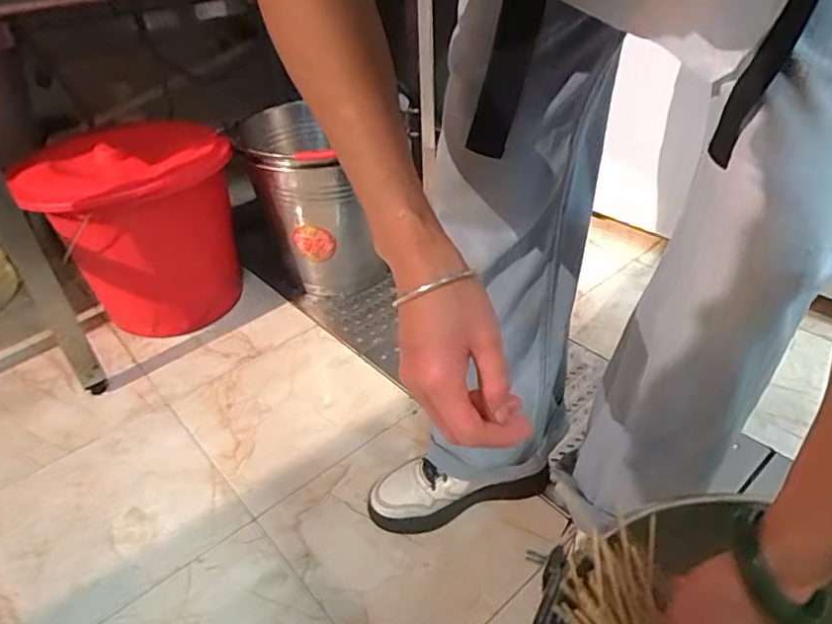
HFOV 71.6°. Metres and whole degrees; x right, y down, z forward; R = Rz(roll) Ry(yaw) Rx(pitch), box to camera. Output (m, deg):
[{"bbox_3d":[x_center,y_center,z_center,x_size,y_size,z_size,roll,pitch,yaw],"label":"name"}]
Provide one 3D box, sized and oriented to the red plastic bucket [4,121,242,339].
[{"bbox_3d":[-0.501,-0.141,1.066,0.334,0.325,0.292,-24,42,-28],"label":"red plastic bucket"}]

